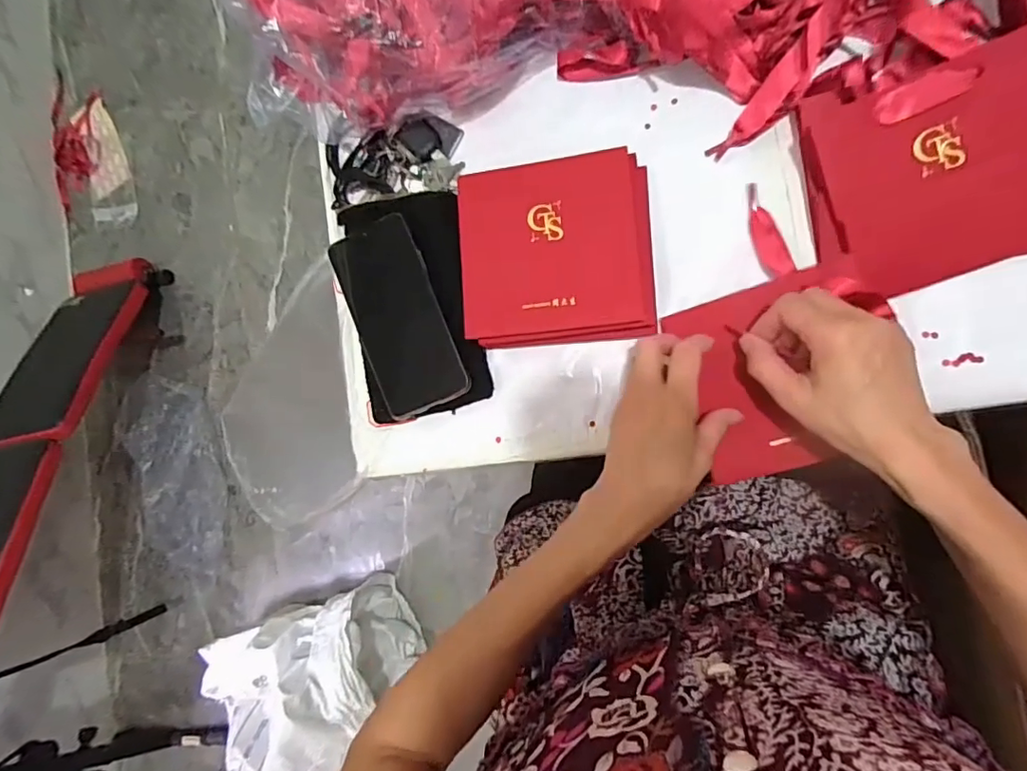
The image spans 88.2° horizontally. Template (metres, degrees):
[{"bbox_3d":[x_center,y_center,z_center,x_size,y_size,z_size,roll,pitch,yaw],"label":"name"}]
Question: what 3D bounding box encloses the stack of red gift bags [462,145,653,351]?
[{"bbox_3d":[0.034,-0.106,0.431,0.151,0.042,0.148,-4,87,15],"label":"stack of red gift bags"}]

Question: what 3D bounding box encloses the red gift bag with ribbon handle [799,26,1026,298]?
[{"bbox_3d":[0.297,-0.148,0.374,0.152,0.026,0.144,-12,102,14],"label":"red gift bag with ribbon handle"}]

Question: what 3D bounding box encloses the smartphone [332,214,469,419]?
[{"bbox_3d":[-0.100,-0.058,0.460,0.078,0.006,0.164,-23,86,10],"label":"smartphone"}]

